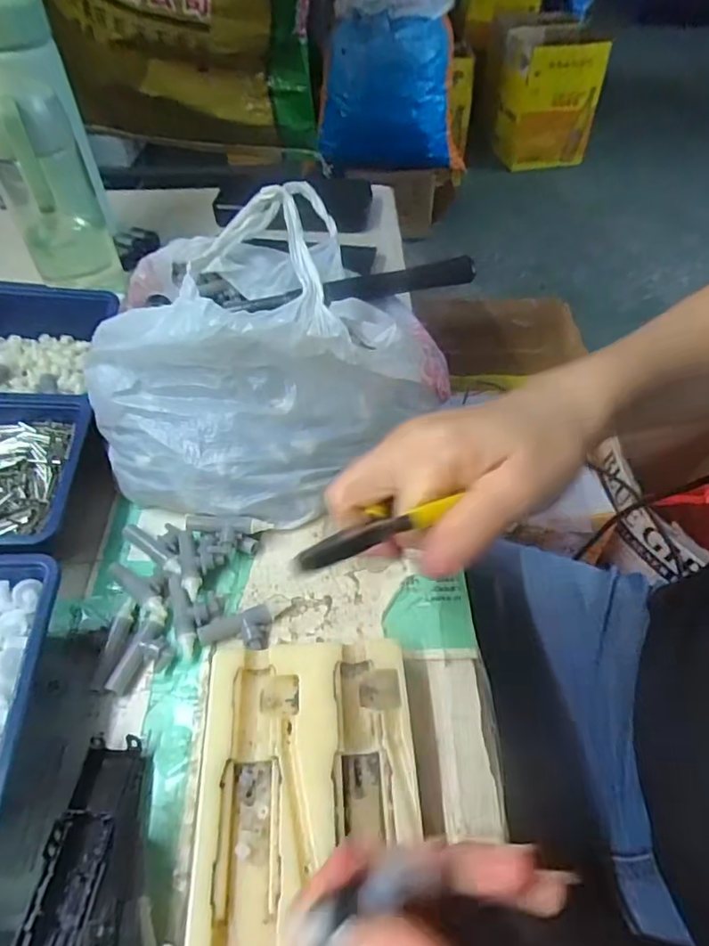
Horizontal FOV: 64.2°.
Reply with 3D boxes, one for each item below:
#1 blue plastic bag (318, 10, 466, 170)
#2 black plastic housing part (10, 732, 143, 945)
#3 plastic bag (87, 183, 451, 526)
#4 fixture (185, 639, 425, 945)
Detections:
[{"bbox_3d":[0.113,-1.083,1.650,0.541,0.389,0.139,-24,53,-18],"label":"blue plastic bag"},{"bbox_3d":[-0.107,0.158,0.209,0.023,0.013,0.123,-1,35,0],"label":"black plastic housing part"},{"bbox_3d":[-0.059,-0.091,0.365,0.211,0.110,0.222,-12,50,-10],"label":"plastic bag"},{"bbox_3d":[-0.018,0.139,0.232,0.088,0.018,0.137,-3,49,-2],"label":"fixture"}]

